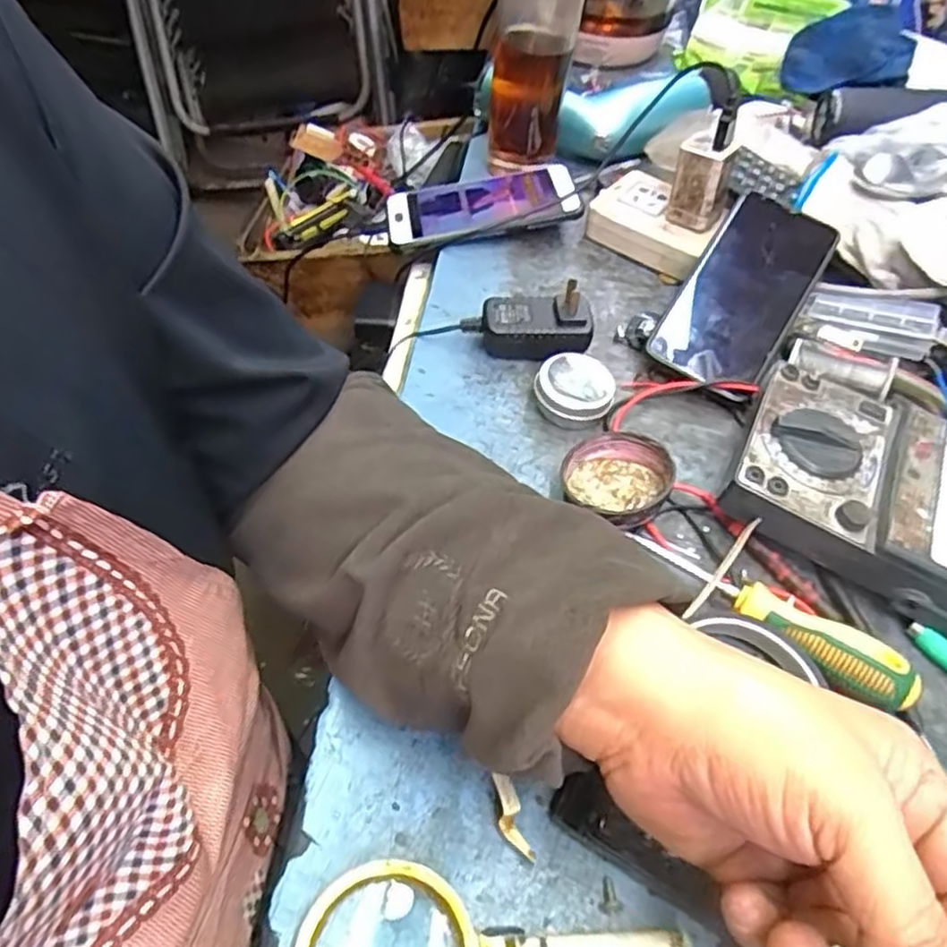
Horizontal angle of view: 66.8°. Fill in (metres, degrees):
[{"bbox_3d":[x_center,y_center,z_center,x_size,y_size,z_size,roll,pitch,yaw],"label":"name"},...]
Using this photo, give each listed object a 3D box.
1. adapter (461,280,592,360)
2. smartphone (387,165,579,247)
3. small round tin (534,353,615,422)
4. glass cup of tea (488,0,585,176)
[{"bbox_3d":[0.036,-0.100,0.480,0.083,0.049,0.032,9,52,1],"label":"adapter"},{"bbox_3d":[0.006,-0.218,0.584,0.152,0.010,0.072,-11,50,0],"label":"smartphone"},{"bbox_3d":[0.065,-0.053,0.463,0.048,0.023,0.047,3,52,-4],"label":"small round tin"},{"bbox_3d":[0.048,-0.341,0.591,0.063,0.136,0.065,7,52,0],"label":"glass cup of tea"}]

